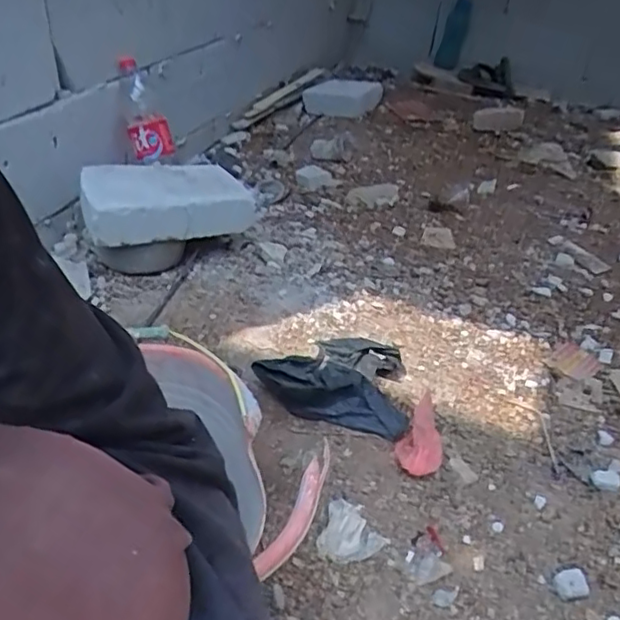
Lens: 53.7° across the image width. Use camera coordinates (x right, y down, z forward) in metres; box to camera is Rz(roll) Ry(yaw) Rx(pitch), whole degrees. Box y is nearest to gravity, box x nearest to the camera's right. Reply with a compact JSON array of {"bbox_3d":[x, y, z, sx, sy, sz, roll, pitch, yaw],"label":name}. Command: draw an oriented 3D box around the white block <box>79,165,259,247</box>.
[{"bbox_3d":[-0.254,-0.197,1.109,0.297,0.082,0.198,-3,34,-10],"label":"white block"}]

